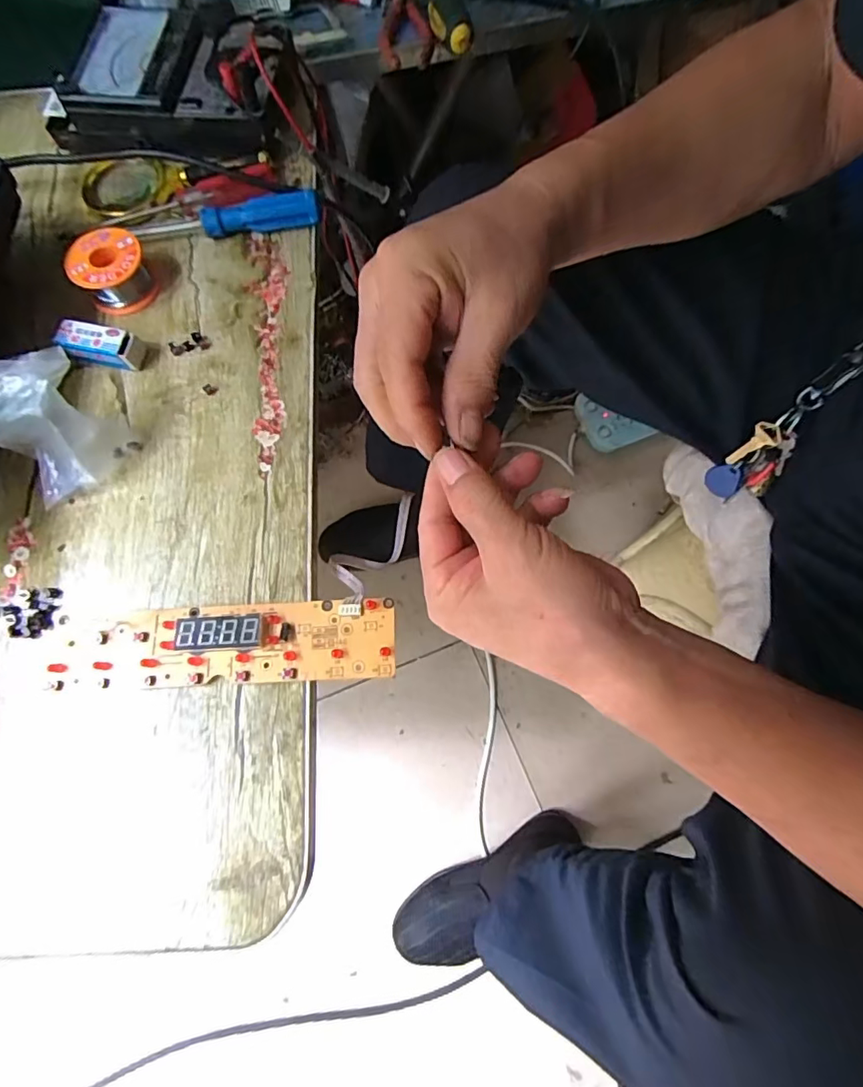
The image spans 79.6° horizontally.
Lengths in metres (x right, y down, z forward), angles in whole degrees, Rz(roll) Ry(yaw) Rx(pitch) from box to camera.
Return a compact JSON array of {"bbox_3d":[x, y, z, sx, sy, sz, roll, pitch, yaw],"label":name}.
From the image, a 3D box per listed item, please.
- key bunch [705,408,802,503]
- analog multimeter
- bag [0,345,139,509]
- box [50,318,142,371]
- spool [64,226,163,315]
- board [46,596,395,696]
[{"bbox_3d":[0.279,-0.070,0.444,0.043,0.097,0.018,34,56,10],"label":"key bunch"},{"bbox_3d":[-0.223,-0.380,0.432,0.176,0.049,0.119,3,73,2],"label":"analog multimeter"},{"bbox_3d":[-0.238,-0.071,0.320,0.074,0.071,0.058,-35,75,-10],"label":"bag"},{"bbox_3d":[-0.235,-0.140,0.367,0.055,0.021,0.020,13,73,4],"label":"box"},{"bbox_3d":[-0.236,-0.201,0.383,0.051,0.028,0.054,-30,75,-9],"label":"spool"},{"bbox_3d":[-0.125,0.060,0.309,0.205,0.013,0.047,-3,72,0],"label":"board"}]

